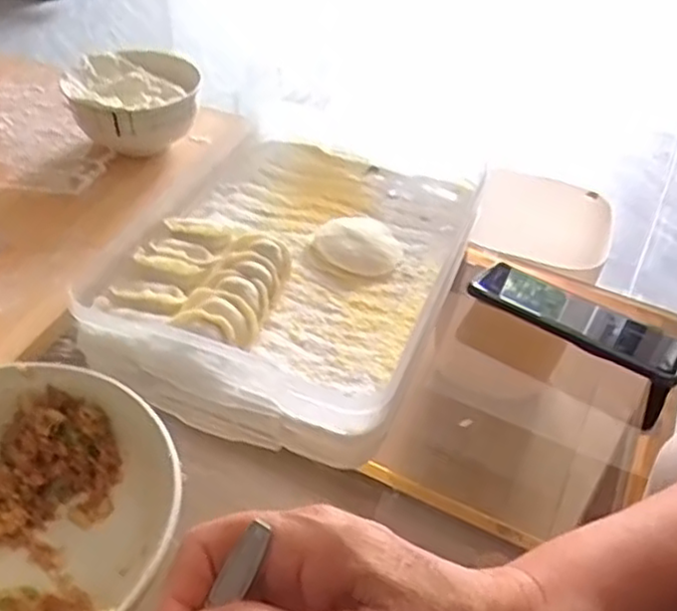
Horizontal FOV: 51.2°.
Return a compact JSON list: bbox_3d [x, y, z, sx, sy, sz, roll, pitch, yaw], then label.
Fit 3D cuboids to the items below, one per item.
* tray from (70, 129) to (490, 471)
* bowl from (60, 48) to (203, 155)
[{"bbox_3d":[-0.034,-0.042,0.535,0.231,0.054,0.293,16,43,11],"label":"tray"},{"bbox_3d":[-0.190,-0.185,0.667,0.117,0.068,0.114,-4,43,-10],"label":"bowl"}]

